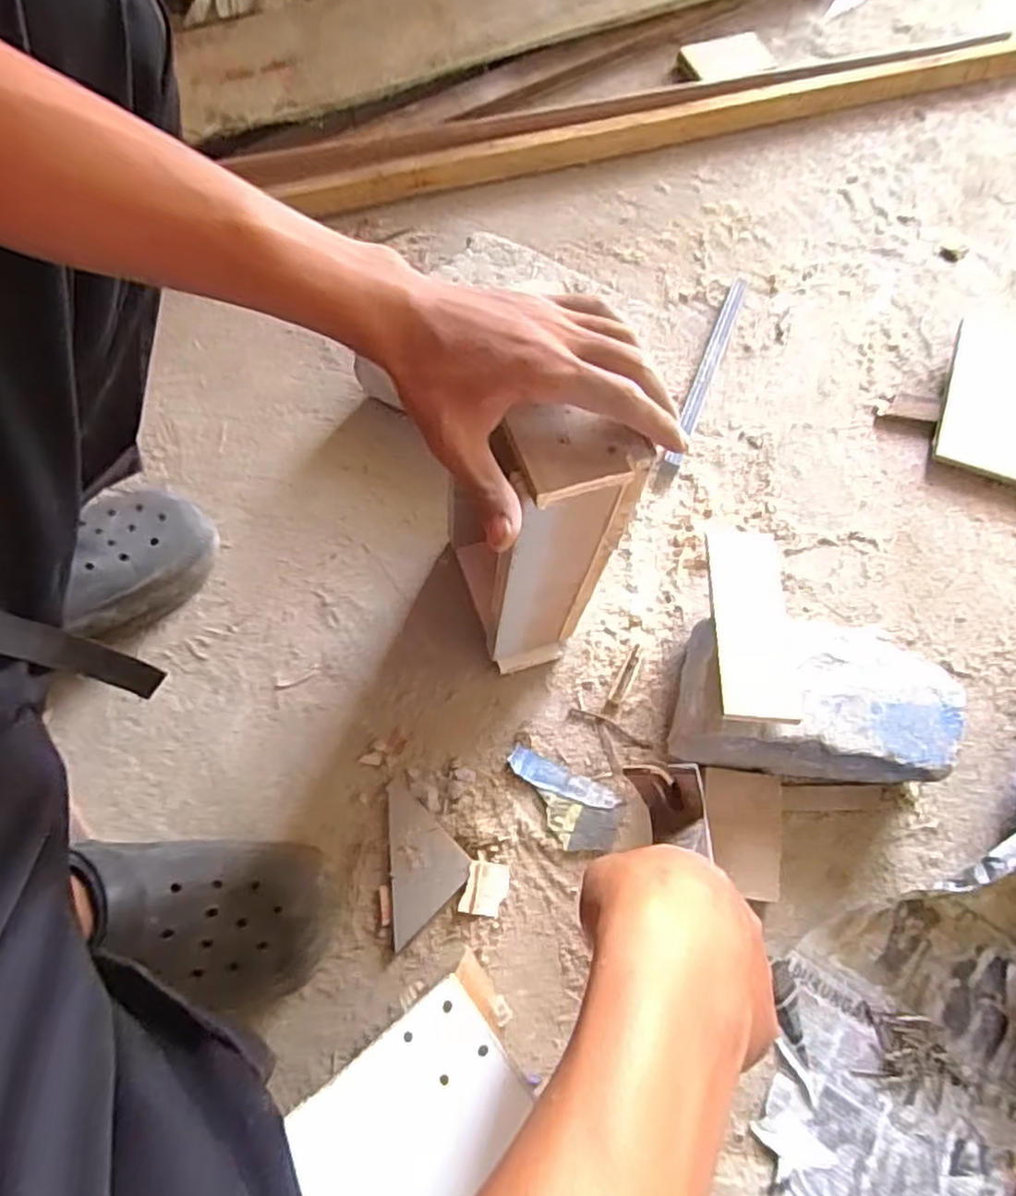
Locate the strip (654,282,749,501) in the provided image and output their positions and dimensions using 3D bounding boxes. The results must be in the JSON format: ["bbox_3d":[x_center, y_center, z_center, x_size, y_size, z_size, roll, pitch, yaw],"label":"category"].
[{"bbox_3d":[0.208,-0.233,0.716,0.018,0.017,0.294,22,70,7],"label":"strip"}]

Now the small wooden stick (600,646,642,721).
[{"bbox_3d":[0.102,0.075,0.596,0.012,0.004,0.073,27,71,9],"label":"small wooden stick"}]

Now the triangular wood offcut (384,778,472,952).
[{"bbox_3d":[-0.065,0.211,0.544,0.061,0.010,0.116,-7,69,-4],"label":"triangular wood offcut"}]

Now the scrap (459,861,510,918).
[{"bbox_3d":[-0.018,0.232,0.536,0.034,0.008,0.039,10,69,2],"label":"scrap"}]

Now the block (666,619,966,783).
[{"bbox_3d":[0.248,0.082,0.561,0.218,0.076,0.125,6,69,1],"label":"block"}]

